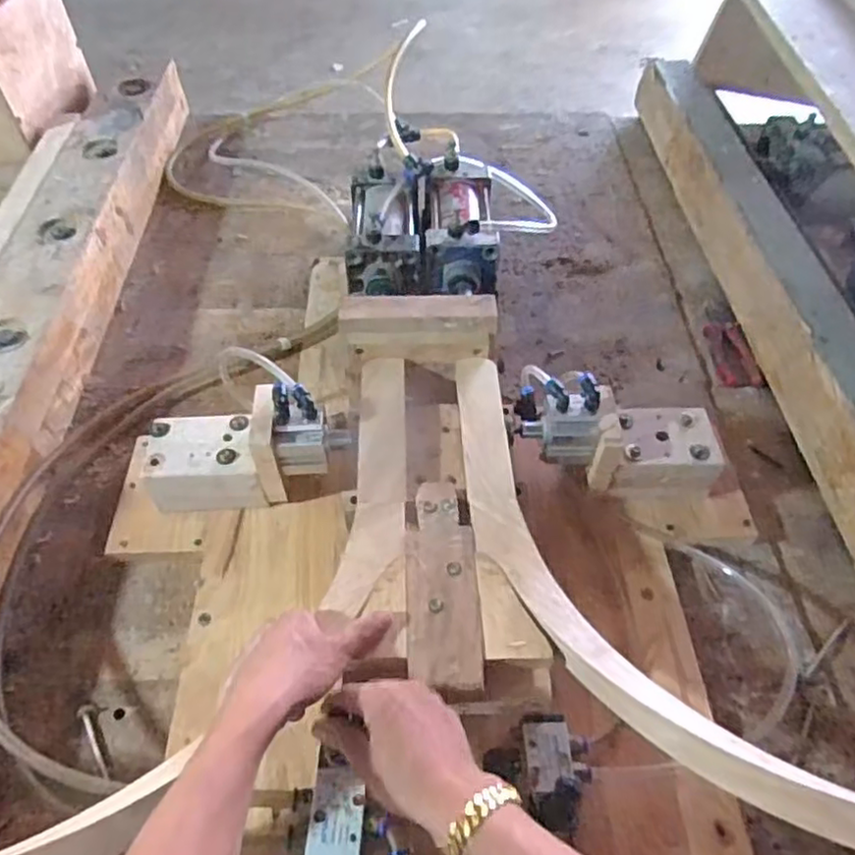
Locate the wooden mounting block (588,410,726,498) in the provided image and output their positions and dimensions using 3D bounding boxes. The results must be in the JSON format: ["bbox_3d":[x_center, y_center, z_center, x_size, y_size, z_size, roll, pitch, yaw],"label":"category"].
[{"bbox_3d":[0.233,0.022,0.694,0.138,0.105,0.082,-1,51,-1],"label":"wooden mounting block"}]

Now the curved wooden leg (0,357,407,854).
[{"bbox_3d":[-0.183,0.140,0.506,0.176,0.042,0.613,36,52,22],"label":"curved wooden leg"}]

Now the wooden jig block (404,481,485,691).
[{"bbox_3d":[0.012,0.126,0.555,0.059,0.012,0.180,-1,53,-3],"label":"wooden jig block"}]

